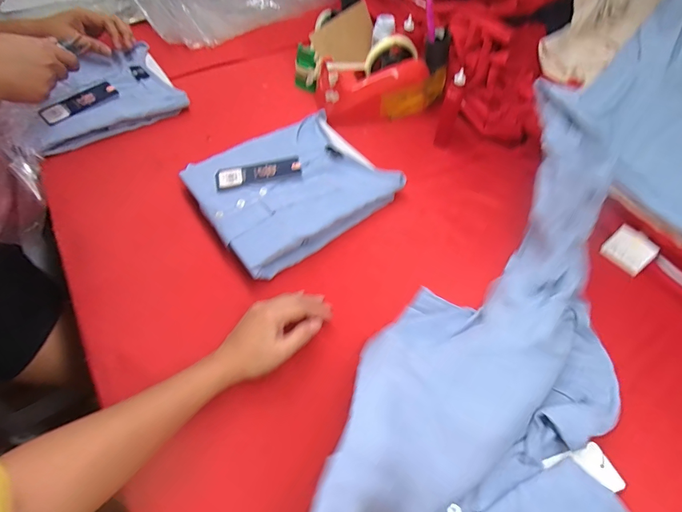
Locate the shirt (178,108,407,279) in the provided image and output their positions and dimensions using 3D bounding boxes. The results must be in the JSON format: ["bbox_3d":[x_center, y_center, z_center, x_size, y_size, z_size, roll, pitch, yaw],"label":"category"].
[{"bbox_3d":[-0.073,-0.108,0.583,0.264,0.046,0.216,-30,64,-23],"label":"shirt"}]

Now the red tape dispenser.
[{"bbox_3d":[0.075,-0.298,0.667,0.223,0.113,0.064,-7,57,-10],"label":"red tape dispenser"}]

